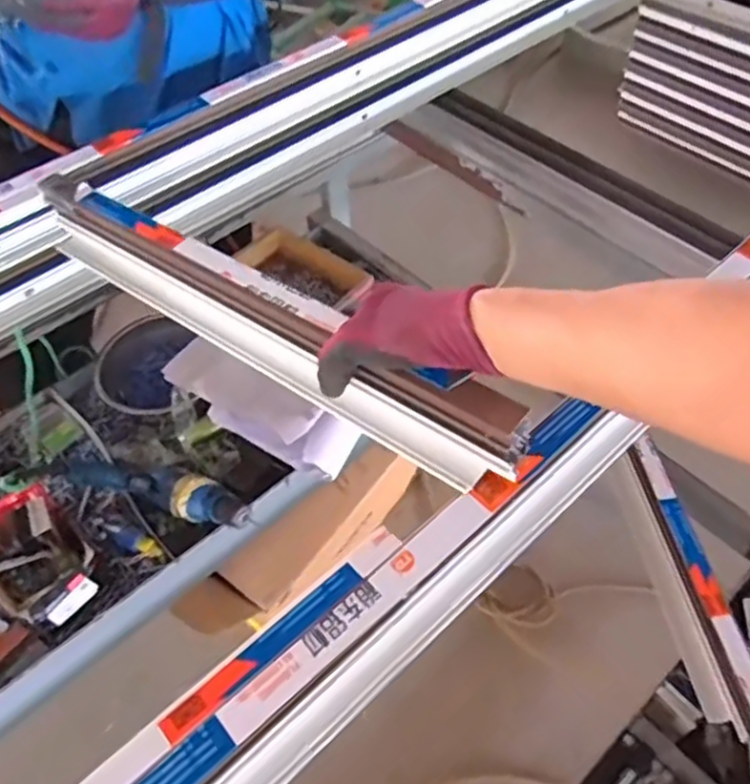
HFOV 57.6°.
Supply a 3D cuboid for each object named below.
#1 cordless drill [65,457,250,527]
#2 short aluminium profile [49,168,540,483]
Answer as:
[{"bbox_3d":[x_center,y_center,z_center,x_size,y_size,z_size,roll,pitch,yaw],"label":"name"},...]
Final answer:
[{"bbox_3d":[-0.289,0.133,0.947,0.254,0.059,0.063,11,53,10],"label":"cordless drill"},{"bbox_3d":[-0.120,-0.071,0.606,0.577,0.085,0.045,29,58,28],"label":"short aluminium profile"}]

